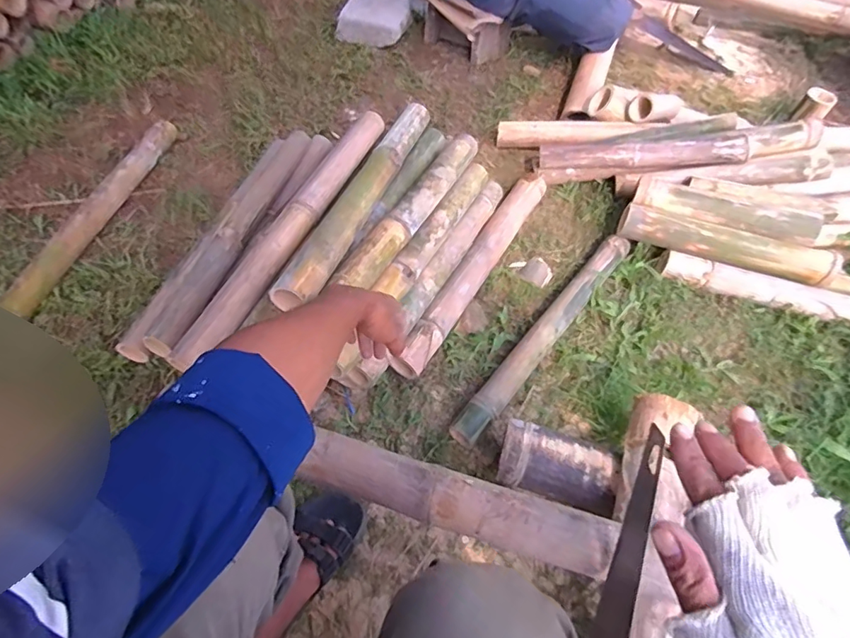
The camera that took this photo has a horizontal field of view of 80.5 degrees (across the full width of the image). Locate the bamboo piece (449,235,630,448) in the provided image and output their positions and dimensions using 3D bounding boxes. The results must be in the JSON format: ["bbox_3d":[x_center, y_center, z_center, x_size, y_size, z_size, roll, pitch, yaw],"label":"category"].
[{"bbox_3d":[0.245,0.016,0.991,0.056,0.044,0.596,35,57,20],"label":"bamboo piece"}]

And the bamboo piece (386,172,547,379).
[{"bbox_3d":[0.116,-0.117,1.063,0.064,0.055,0.613,26,55,14],"label":"bamboo piece"}]

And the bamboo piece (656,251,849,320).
[{"bbox_3d":[0.755,-0.052,1.054,0.506,0.046,0.062,17,53,8],"label":"bamboo piece"}]

